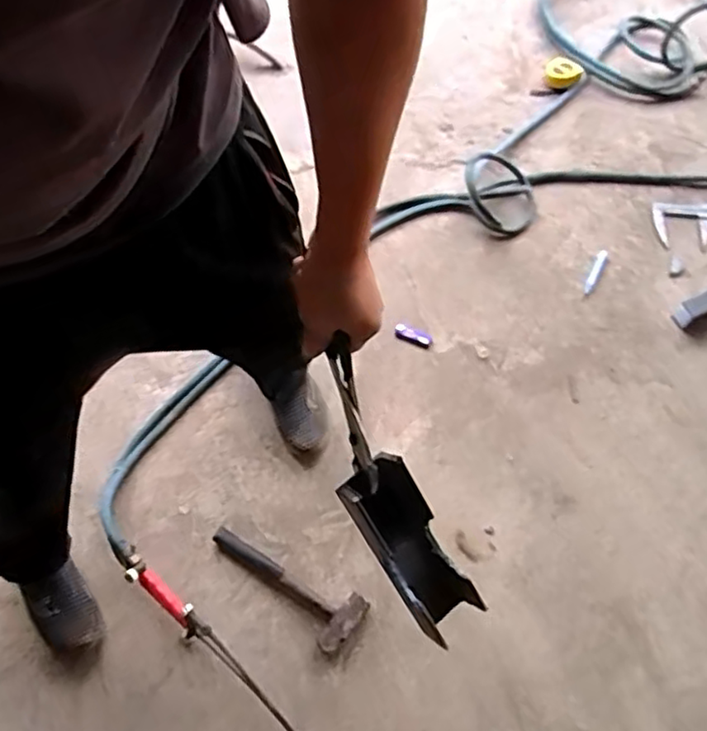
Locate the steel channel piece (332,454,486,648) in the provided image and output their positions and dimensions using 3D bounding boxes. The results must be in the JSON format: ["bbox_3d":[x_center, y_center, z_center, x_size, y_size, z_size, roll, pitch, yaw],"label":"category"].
[{"bbox_3d":[0.060,0.185,0.652,0.069,0.043,0.195,-33,106,-16],"label":"steel channel piece"}]

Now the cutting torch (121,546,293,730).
[{"bbox_3d":[-0.230,0.508,1.146,0.494,0.067,0.045,38,69,13],"label":"cutting torch"}]

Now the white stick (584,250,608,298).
[{"bbox_3d":[0.566,-0.218,1.542,0.022,0.023,0.131,27,67,9],"label":"white stick"}]

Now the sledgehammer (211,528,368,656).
[{"bbox_3d":[-0.131,0.400,1.213,0.311,0.039,0.106,31,68,10],"label":"sledgehammer"}]

